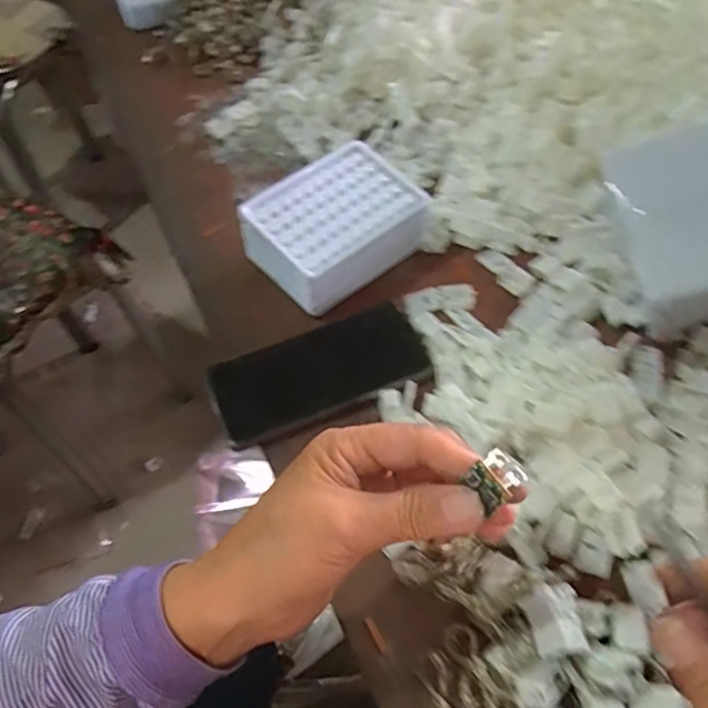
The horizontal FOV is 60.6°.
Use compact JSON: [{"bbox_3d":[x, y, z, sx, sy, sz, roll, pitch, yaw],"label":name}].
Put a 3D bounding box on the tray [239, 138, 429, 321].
[{"bbox_3d":[-0.017,-0.108,0.515,0.145,0.053,0.097,-36,61,-20],"label":"tray"}]

